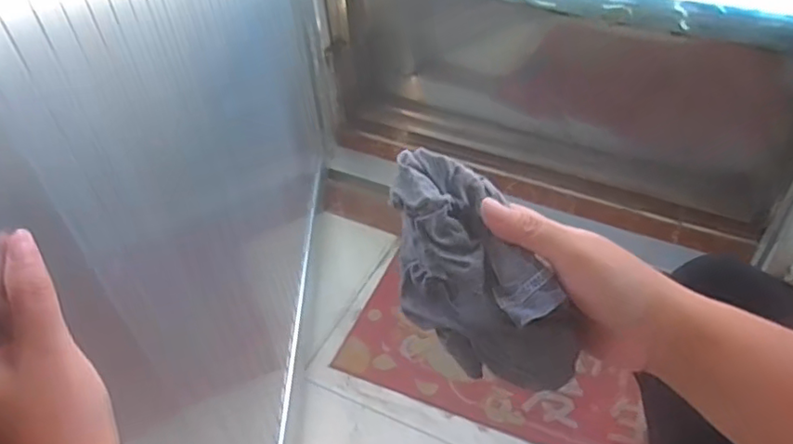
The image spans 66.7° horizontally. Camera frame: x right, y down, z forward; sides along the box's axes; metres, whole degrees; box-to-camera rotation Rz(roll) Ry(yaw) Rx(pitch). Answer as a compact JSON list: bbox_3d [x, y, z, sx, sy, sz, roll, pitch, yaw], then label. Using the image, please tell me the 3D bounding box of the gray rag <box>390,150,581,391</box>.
[{"bbox_3d":[0.049,0.033,0.361,0.059,0.105,0.128,-33,51,-27],"label":"gray rag"}]

